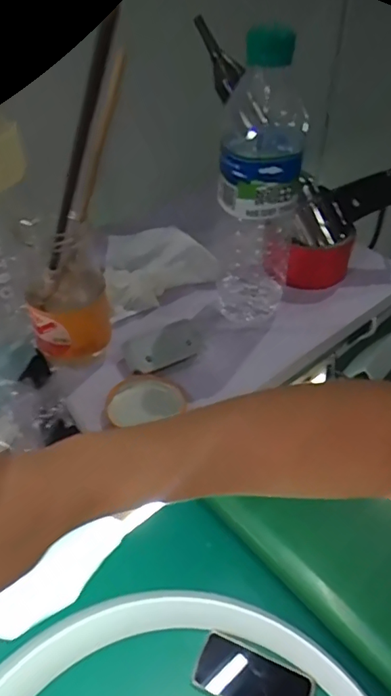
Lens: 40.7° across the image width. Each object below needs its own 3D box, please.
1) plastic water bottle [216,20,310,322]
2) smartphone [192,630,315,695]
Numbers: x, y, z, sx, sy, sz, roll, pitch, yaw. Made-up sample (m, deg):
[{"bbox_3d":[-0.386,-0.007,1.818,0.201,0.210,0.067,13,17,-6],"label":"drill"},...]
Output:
[{"bbox_3d":[0.048,-0.123,0.410,0.058,0.217,0.063,2,42,2],"label":"plastic water bottle"},{"bbox_3d":[0.082,0.467,0.736,0.161,0.006,0.078,20,51,15],"label":"smartphone"}]

